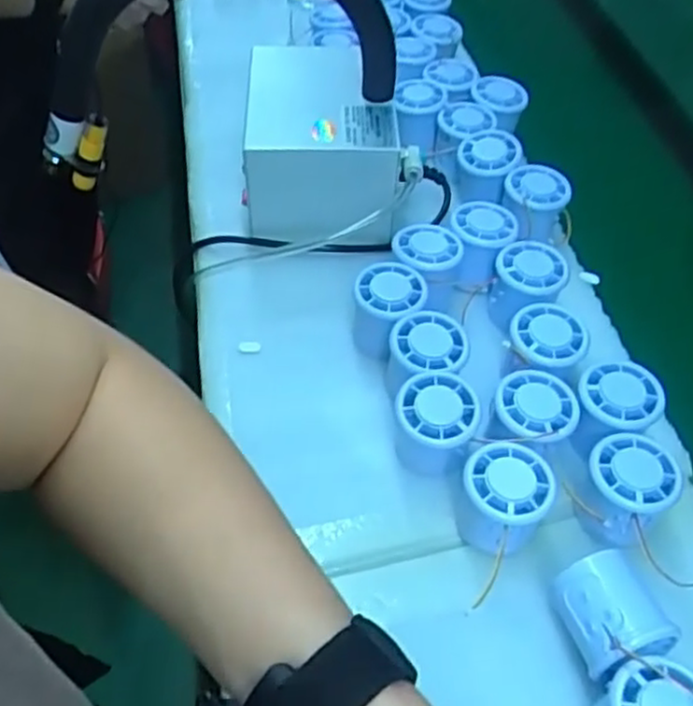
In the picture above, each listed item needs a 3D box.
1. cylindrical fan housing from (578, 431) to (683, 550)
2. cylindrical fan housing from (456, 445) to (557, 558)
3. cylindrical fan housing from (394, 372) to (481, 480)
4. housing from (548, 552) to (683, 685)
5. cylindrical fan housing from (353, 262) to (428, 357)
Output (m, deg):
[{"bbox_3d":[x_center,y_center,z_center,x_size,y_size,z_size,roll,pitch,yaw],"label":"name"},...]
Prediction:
[{"bbox_3d":[0.184,0.089,0.489,0.057,0.052,0.053,2,51,-2],"label":"cylindrical fan housing"},{"bbox_3d":[0.100,0.096,0.481,0.053,0.058,0.052,2,51,-2],"label":"cylindrical fan housing"},{"bbox_3d":[0.061,0.051,0.514,0.057,0.060,0.052,21,53,13],"label":"cylindrical fan housing"},{"bbox_3d":[0.152,0.154,0.432,0.054,0.054,0.059,-17,54,-17],"label":"housing"},{"bbox_3d":[0.032,-0.031,0.578,0.051,0.057,0.058,13,51,7],"label":"cylindrical fan housing"}]

